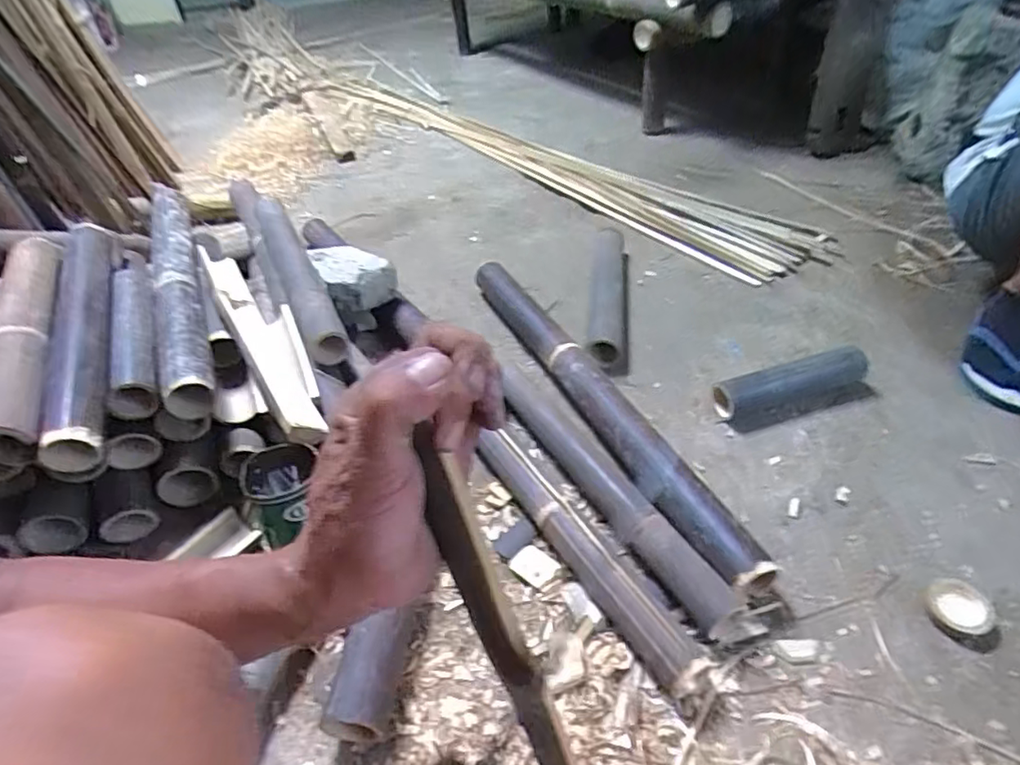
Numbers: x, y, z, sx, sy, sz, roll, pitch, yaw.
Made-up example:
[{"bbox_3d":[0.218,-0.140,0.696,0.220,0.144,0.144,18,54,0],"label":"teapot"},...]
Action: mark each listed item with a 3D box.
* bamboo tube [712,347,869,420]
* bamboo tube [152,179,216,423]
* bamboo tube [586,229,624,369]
[{"bbox_3d":[0.445,0.000,0.926,0.249,0.059,0.056,-13,41,-8],"label":"bamboo tube"},{"bbox_3d":[-0.578,-0.179,1.029,0.068,0.085,0.758,-21,43,-16],"label":"bamboo tube"},{"bbox_3d":[0.196,-0.197,1.167,0.071,0.054,0.433,2,41,9],"label":"bamboo tube"}]

